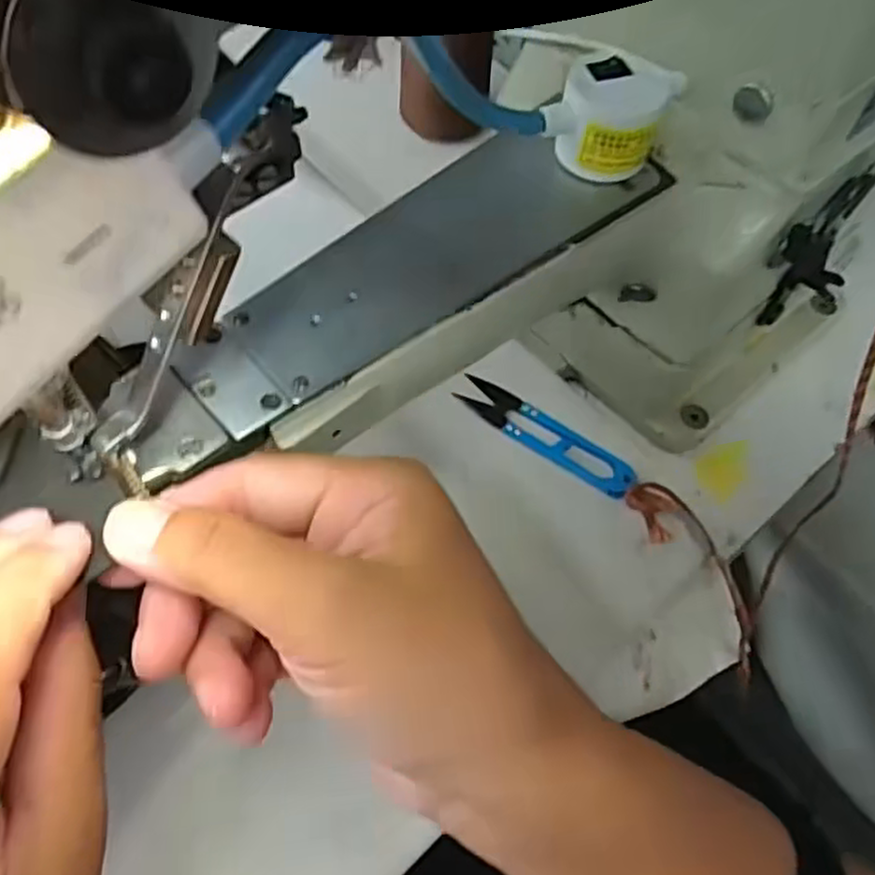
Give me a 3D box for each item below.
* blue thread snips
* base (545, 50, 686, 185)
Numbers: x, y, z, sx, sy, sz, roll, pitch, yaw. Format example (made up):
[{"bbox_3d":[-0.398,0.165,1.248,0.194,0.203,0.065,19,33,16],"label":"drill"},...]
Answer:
[{"bbox_3d":[0.054,-0.001,0.378,0.099,0.006,0.023,32,65,20],"label":"blue thread snips"},{"bbox_3d":[0.063,-0.116,0.276,0.038,0.031,0.033,25,63,13],"label":"base"}]

